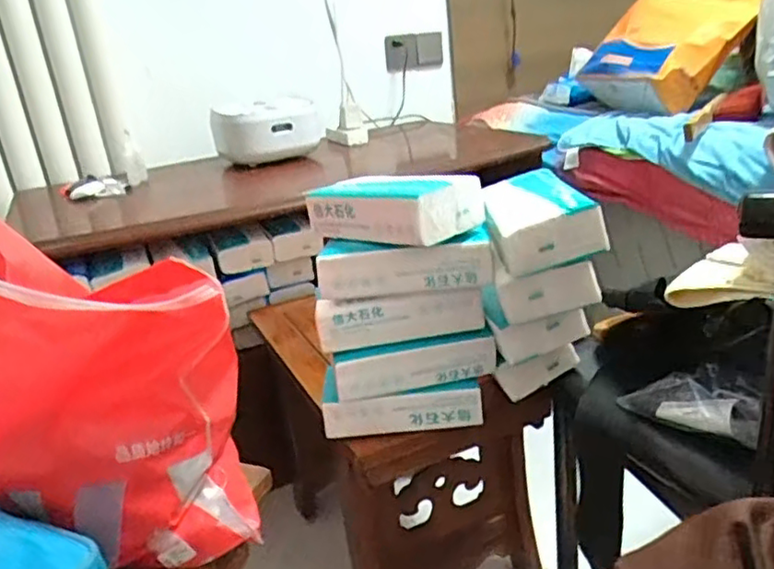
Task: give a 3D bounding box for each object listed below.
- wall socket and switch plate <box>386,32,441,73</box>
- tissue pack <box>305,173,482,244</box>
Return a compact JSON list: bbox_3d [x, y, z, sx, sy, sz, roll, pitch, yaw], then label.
[{"bbox_3d":[0.070,-0.599,1.667,0.163,0.094,0.030,-5,39,-8],"label":"wall socket and switch plate"},{"bbox_3d":[0.003,-0.083,0.661,0.093,0.057,0.170,-24,27,-38],"label":"tissue pack"}]

